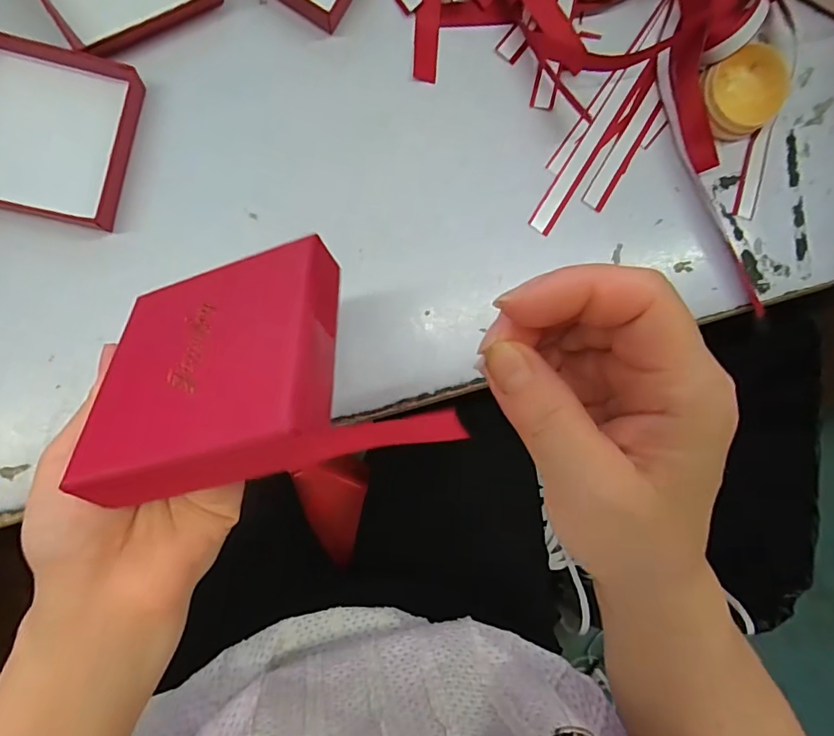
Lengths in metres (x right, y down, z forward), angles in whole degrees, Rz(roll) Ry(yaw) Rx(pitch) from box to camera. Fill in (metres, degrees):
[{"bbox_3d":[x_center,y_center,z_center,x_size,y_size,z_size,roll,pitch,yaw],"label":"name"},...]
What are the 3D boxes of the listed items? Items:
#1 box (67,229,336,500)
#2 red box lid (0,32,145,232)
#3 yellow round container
[{"bbox_3d":[-0.074,0.002,0.179,0.088,0.021,0.095,-16,54,12],"label":"box"},{"bbox_3d":[-0.211,-0.134,0.276,0.091,0.022,0.094,13,85,-8],"label":"red box lid"},{"bbox_3d":[0.225,-0.189,0.340,0.059,0.024,0.052,-36,93,-9],"label":"yellow round container"}]

